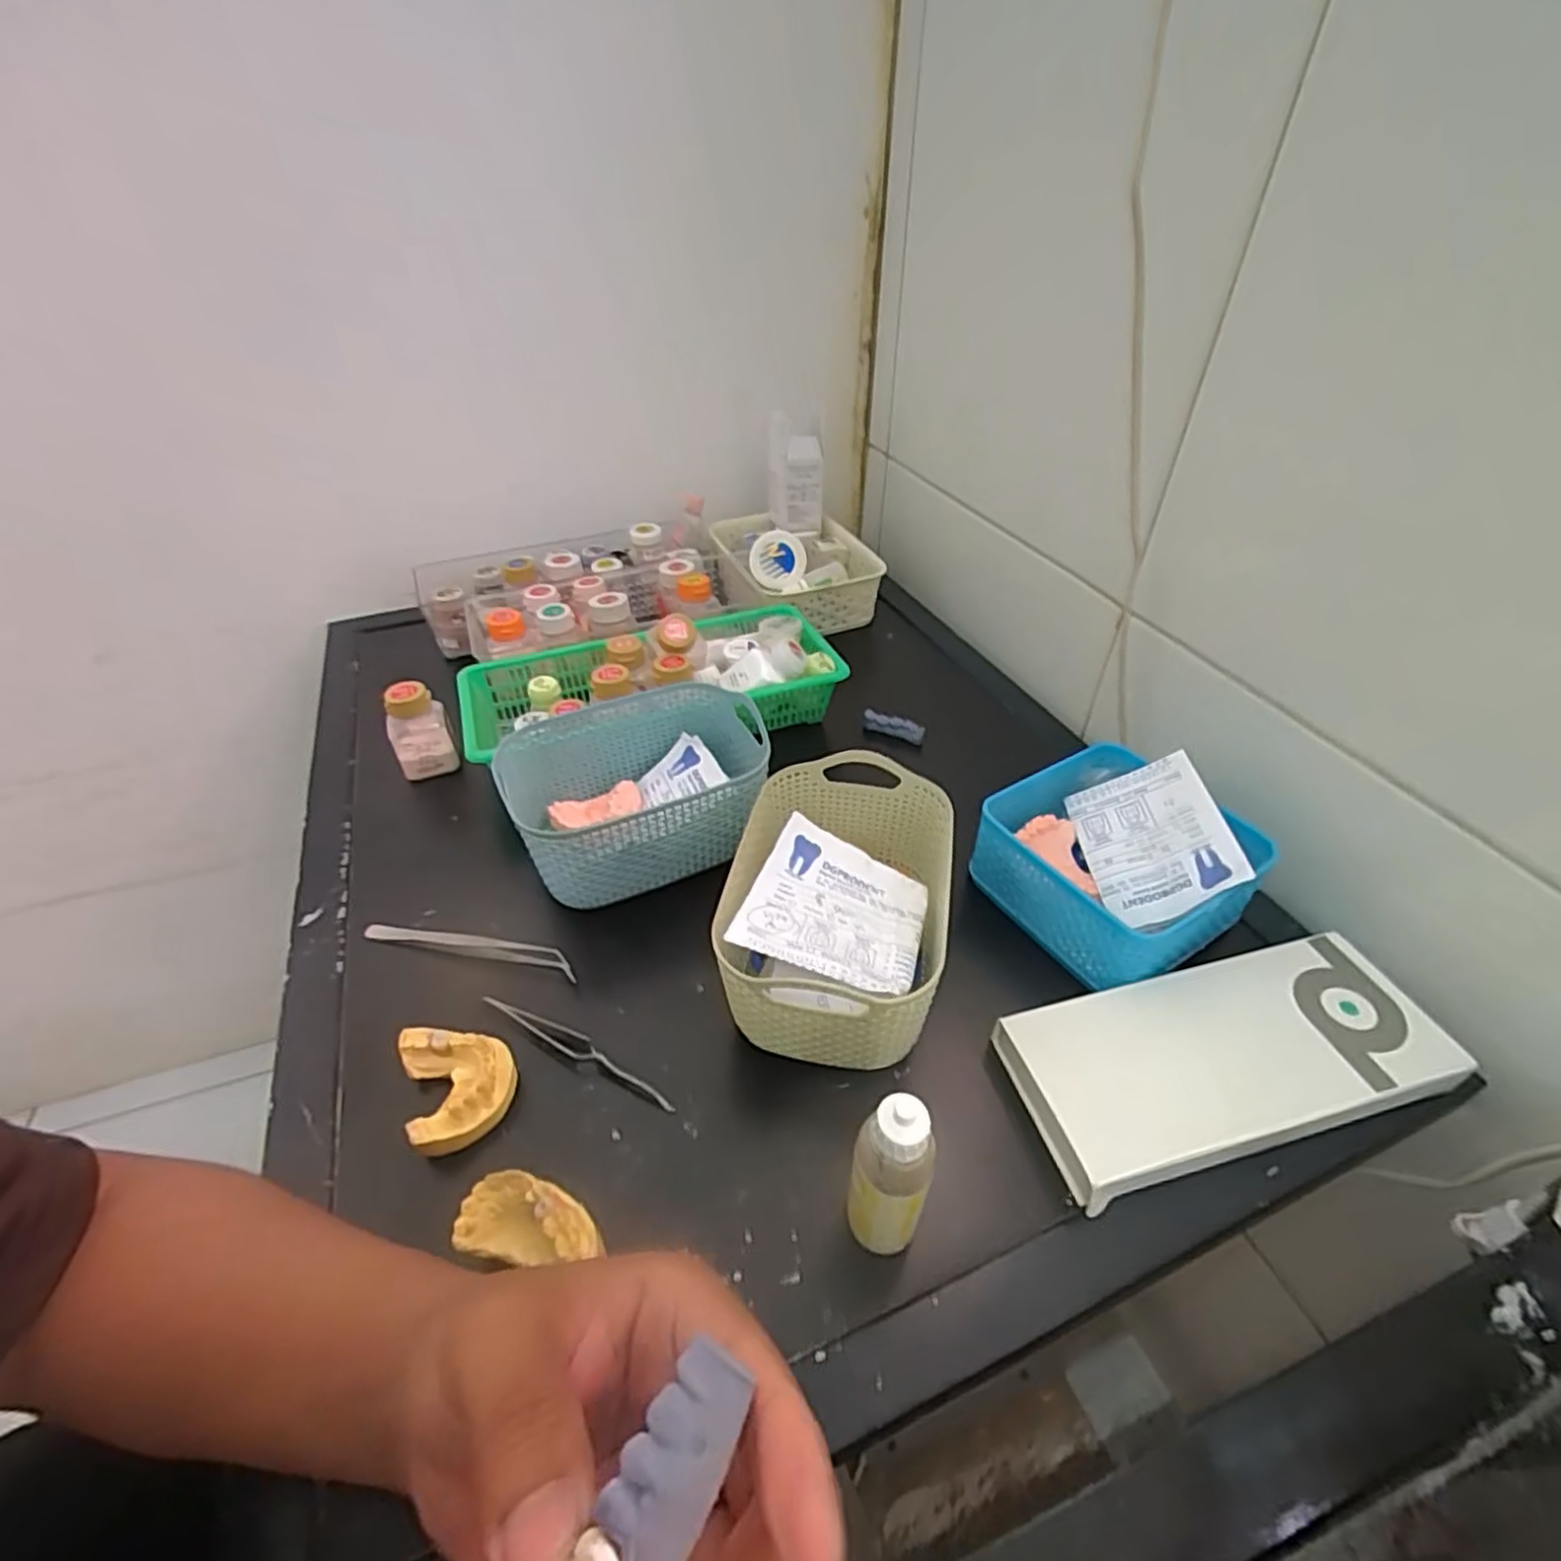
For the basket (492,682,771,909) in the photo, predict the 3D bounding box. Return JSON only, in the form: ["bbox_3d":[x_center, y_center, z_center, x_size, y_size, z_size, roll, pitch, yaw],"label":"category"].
[{"bbox_3d":[-0.093,0.010,0.504,0.166,0.083,0.123,-20,43,-18],"label":"basket"}]

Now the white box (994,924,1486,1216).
[{"bbox_3d":[0.231,0.143,0.380,0.212,0.021,0.090,-12,41,-9],"label":"white box"}]

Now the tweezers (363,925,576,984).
[{"bbox_3d":[-0.194,0.103,0.451,0.139,0.018,0.011,8,42,10],"label":"tweezers"}]

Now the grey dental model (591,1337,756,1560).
[{"bbox_3d":[-0.023,0.129,0.127,0.017,0.008,0.048,17,52,23],"label":"grey dental model"}]

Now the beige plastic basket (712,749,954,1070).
[{"bbox_3d":[0.035,0.073,0.422,0.116,0.085,0.170,6,42,12],"label":"beige plastic basket"}]

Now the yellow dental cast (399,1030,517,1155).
[{"bbox_3d":[-0.167,0.159,0.381,0.051,0.030,0.063,-19,43,-17],"label":"yellow dental cast"}]

